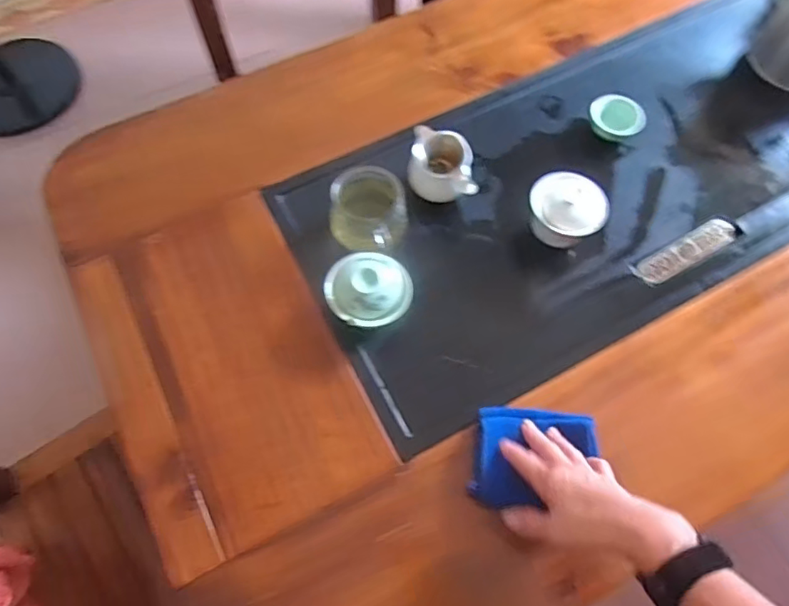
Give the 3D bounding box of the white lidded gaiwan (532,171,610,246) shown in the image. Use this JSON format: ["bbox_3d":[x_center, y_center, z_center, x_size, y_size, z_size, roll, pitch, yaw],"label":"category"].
[{"bbox_3d":[0.205,-0.108,0.671,0.087,0.069,0.076,39,72,16],"label":"white lidded gaiwan"}]

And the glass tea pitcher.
[{"bbox_3d":[-0.028,-0.106,0.660,0.084,0.080,0.082,0,66,0],"label":"glass tea pitcher"}]

